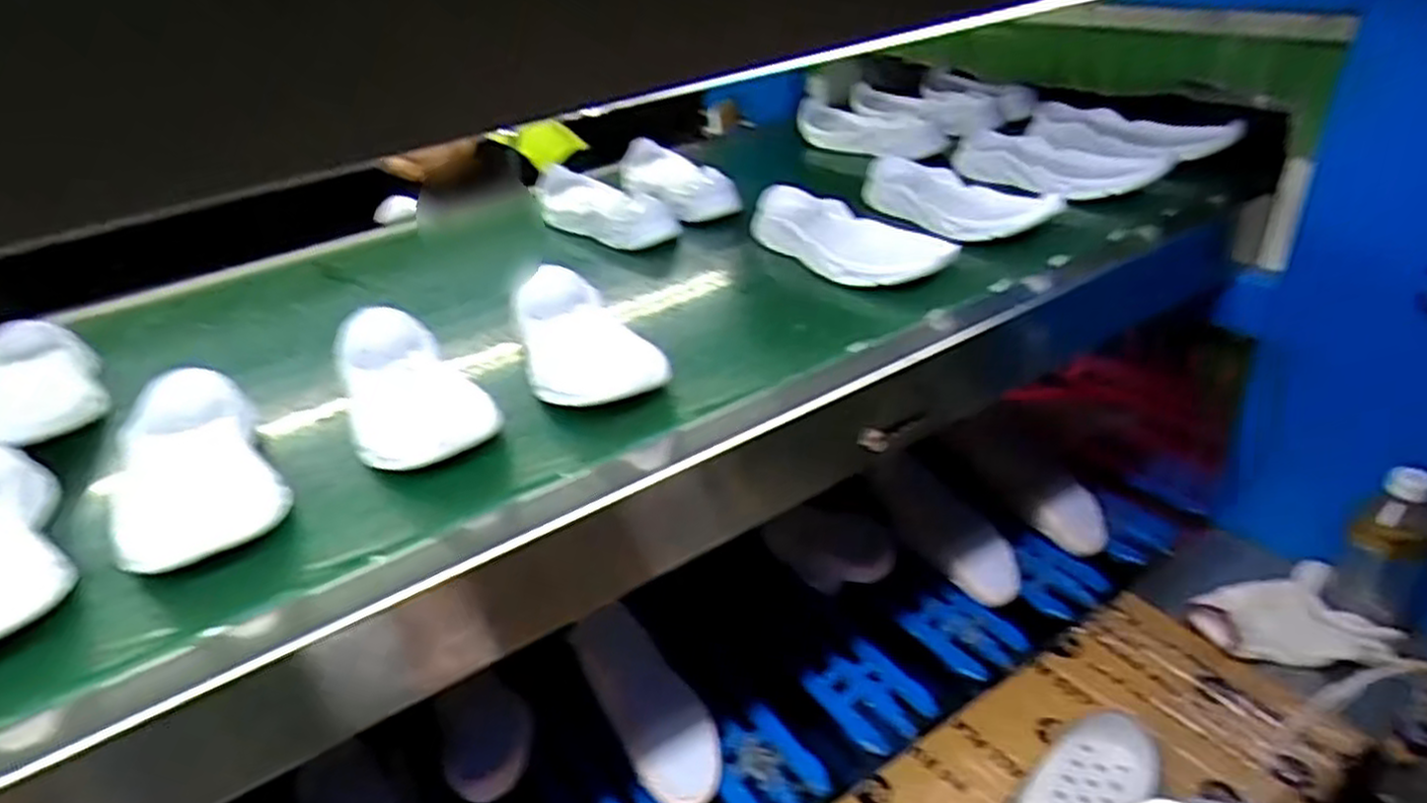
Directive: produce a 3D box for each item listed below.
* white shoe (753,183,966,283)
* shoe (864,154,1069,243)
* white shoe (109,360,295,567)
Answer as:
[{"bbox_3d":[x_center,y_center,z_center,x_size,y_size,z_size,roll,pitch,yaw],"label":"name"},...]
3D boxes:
[{"bbox_3d":[0.118,-0.145,0.720,0.066,0.043,0.218,-28,41,-28],"label":"white shoe"},{"bbox_3d":[0.227,-0.193,0.763,0.074,0.035,0.191,-26,40,-27],"label":"shoe"},{"bbox_3d":[-0.353,0.047,0.536,0.094,0.040,0.205,-26,40,-27],"label":"white shoe"}]

